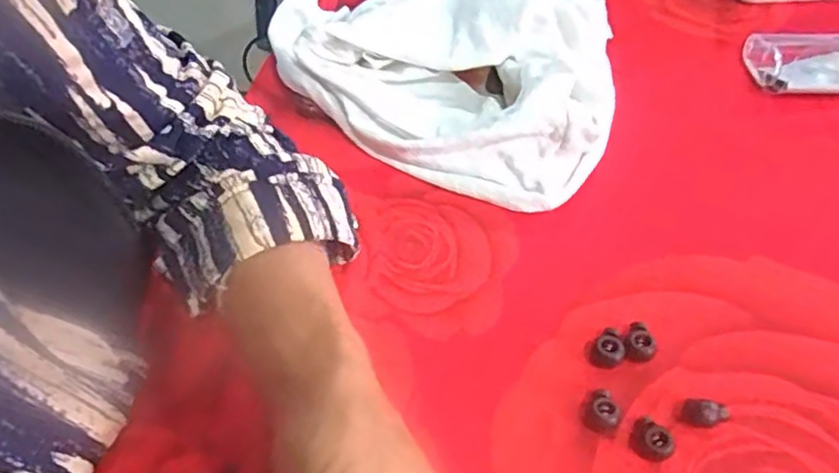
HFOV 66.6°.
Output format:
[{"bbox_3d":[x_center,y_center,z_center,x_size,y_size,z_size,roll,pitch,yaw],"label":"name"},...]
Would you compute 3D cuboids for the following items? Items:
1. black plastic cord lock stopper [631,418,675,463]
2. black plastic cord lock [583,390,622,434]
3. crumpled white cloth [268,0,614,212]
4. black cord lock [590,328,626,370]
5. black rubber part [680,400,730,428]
[{"bbox_3d":[0.103,0.091,0.283,0.018,0.011,0.014,36,63,26],"label":"black plastic cord lock stopper"},{"bbox_3d":[0.083,0.081,0.292,0.013,0.012,0.016,-30,57,-18],"label":"black plastic cord lock"},{"bbox_3d":[0.007,-0.124,0.422,0.252,0.057,0.166,20,57,17],"label":"crumpled white cloth"},{"bbox_3d":[0.092,0.055,0.311,0.015,0.013,0.015,-1,53,2],"label":"black cord lock"},{"bbox_3d":[0.130,0.080,0.289,0.020,0.012,0.010,6,54,7],"label":"black rubber part"}]

